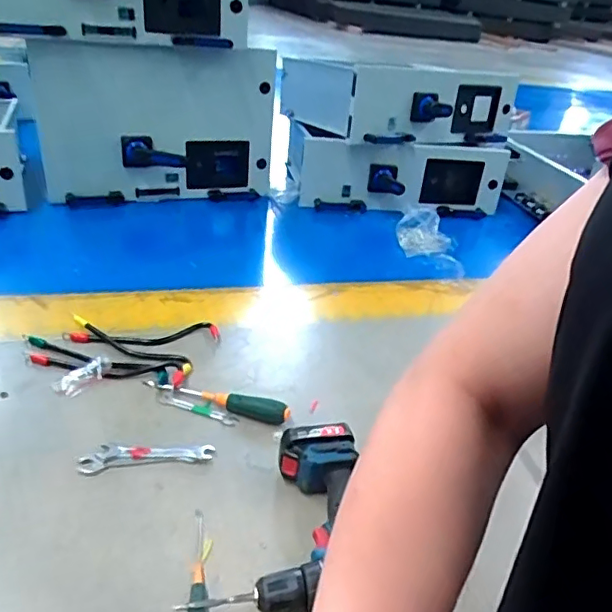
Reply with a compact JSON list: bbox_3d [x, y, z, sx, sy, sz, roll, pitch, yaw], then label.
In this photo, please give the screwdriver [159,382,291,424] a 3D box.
[{"bbox_3d":[-0.120,0.137,0.811,0.198,0.028,0.030,11,31,8],"label":"screwdriver"}]

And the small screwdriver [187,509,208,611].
[{"bbox_3d":[-0.110,0.273,0.583,0.019,0.021,0.137,2,31,-9],"label":"small screwdriver"}]

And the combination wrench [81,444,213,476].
[{"bbox_3d":[-0.204,0.192,0.719,0.163,0.016,0.033,-1,31,-13],"label":"combination wrench"}]

